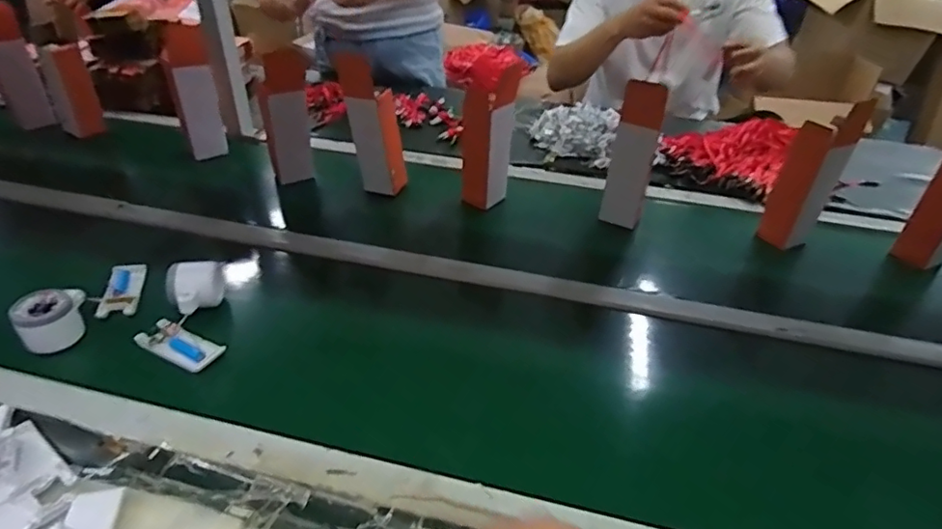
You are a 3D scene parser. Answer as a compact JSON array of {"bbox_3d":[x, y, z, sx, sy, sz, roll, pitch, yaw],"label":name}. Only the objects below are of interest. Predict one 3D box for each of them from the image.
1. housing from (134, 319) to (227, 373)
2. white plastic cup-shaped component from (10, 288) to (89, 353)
[{"bbox_3d":[-0.337,0.094,0.622,0.096,0.014,0.043,18,40,20],"label":"housing"},{"bbox_3d":[-0.486,0.060,0.624,0.068,0.052,0.059,-27,46,-33],"label":"white plastic cup-shaped component"}]

